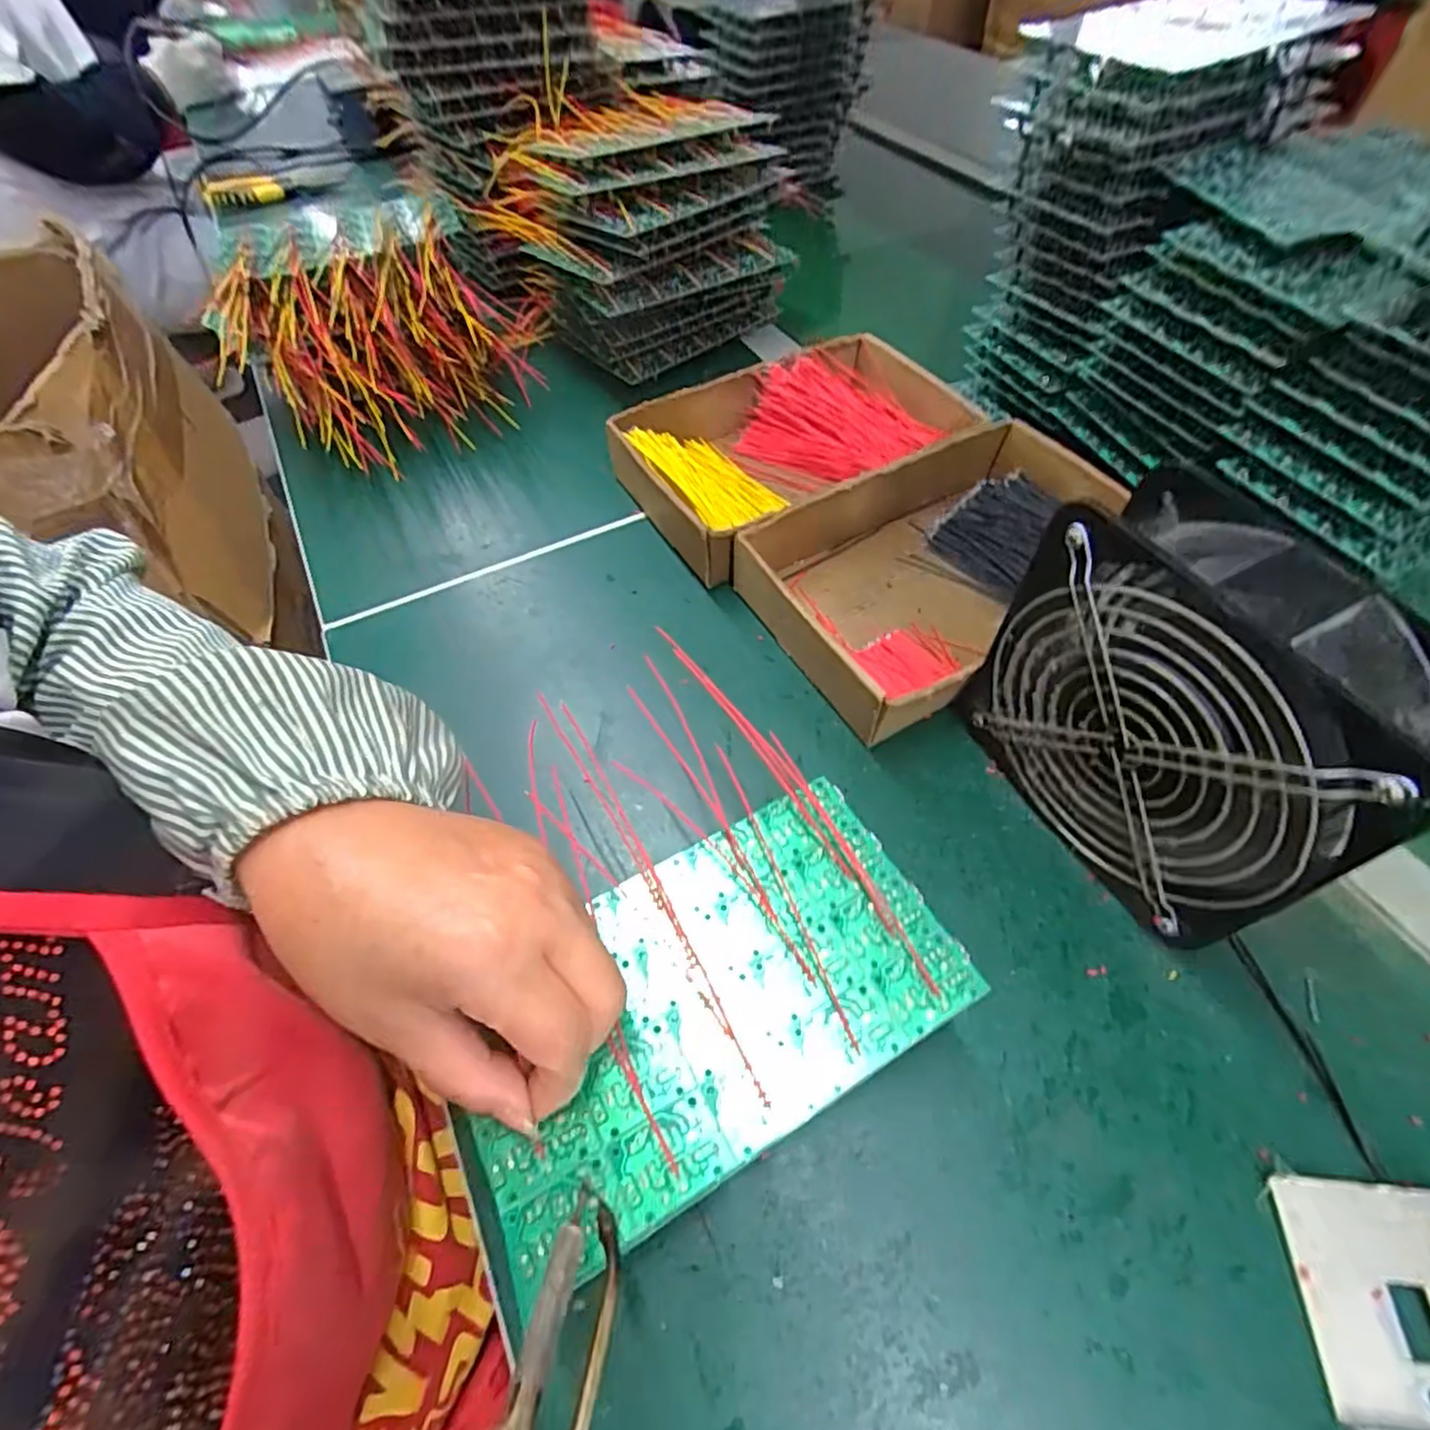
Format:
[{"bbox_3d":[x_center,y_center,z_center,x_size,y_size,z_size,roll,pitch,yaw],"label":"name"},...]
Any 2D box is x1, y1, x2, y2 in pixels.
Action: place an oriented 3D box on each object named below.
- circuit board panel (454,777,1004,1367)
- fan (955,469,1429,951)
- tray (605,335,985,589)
[{"bbox_3d":[-0.005,0.103,0.246,0.181,0.004,0.102,-27,59,-16],"label":"circuit board panel"},{"bbox_3d":[0.194,0.004,0.287,0.063,0.152,0.150,-24,58,-14],"label":"fan"},{"bbox_3d":[0.055,-0.192,0.486,0.239,0.045,0.156,-26,59,-17],"label":"tray"}]

